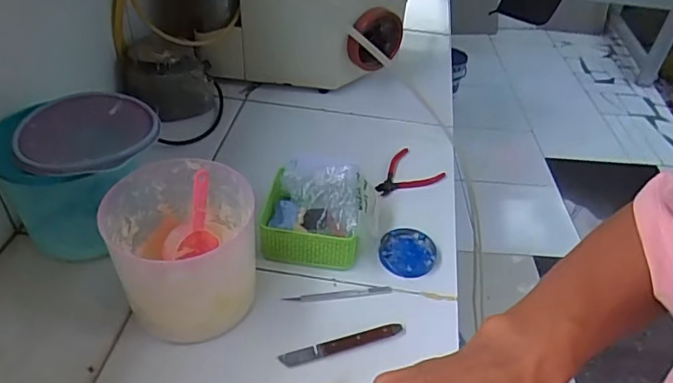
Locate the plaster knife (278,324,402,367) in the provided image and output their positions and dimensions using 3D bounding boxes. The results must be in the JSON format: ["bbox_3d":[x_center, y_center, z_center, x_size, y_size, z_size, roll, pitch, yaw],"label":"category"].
[{"bbox_3d":[0.008,0.179,0.617,0.146,0.009,0.015,-10,43,-15],"label":"plaster knife"}]

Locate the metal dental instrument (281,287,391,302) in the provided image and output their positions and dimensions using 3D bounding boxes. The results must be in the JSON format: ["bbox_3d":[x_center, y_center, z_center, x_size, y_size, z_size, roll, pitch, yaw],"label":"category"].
[{"bbox_3d":[0.002,0.133,0.676,0.138,0.004,0.013,-3,41,-8],"label":"metal dental instrument"}]

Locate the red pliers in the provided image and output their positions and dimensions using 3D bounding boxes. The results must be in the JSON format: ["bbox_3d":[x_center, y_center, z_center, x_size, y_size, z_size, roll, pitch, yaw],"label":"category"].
[{"bbox_3d":[0.107,-0.023,0.856,0.115,0.015,0.092,-31,52,-33],"label":"red pliers"}]

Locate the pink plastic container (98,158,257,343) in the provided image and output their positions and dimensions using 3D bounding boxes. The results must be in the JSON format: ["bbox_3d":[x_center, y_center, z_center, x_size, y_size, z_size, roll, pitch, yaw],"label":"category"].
[{"bbox_3d":[-0.176,0.072,0.621,0.158,0.152,0.163,-1,41,-5],"label":"pink plastic container"}]

